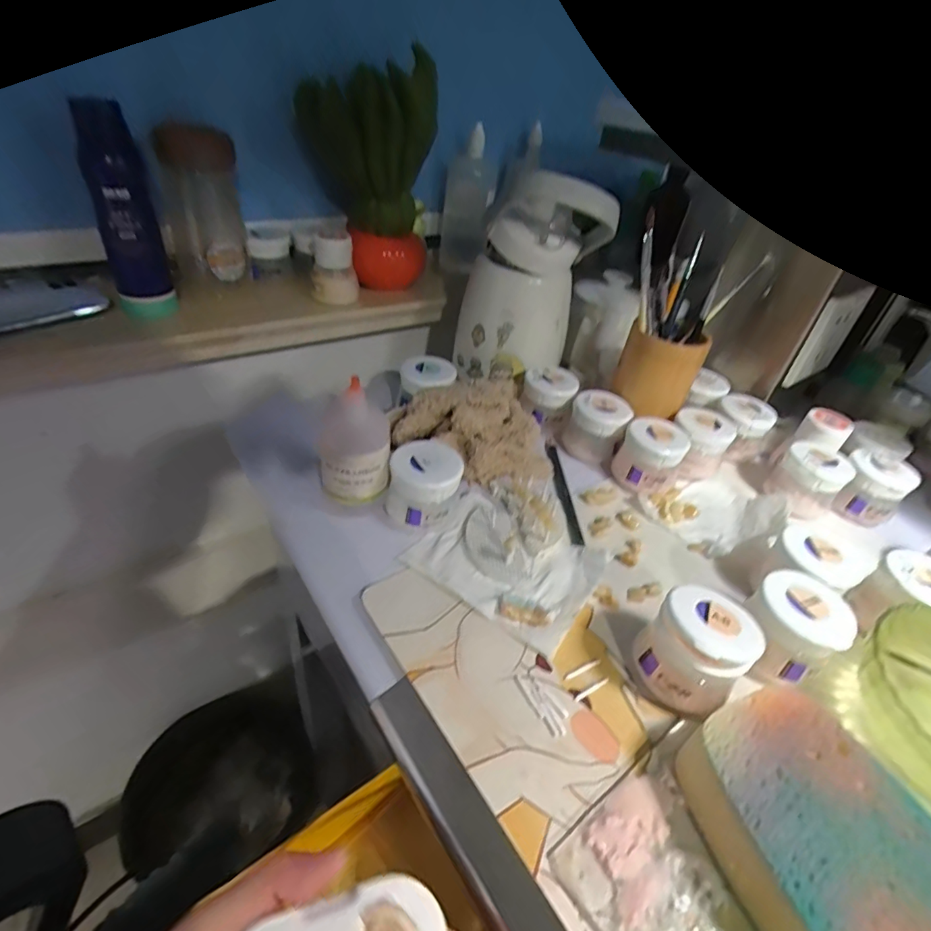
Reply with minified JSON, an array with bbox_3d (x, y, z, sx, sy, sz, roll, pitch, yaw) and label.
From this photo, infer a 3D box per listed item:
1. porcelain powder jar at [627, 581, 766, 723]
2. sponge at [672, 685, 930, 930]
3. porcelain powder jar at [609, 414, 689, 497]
[{"bbox_3d":[0.125,0.103,0.278,0.048,0.056,0.050,5,39,-4],"label":"porcelain powder jar"},{"bbox_3d":[0.159,0.170,0.211,0.089,0.033,0.133,-9,42,-20],"label":"sponge"},{"bbox_3d":[0.155,-0.008,0.424,0.049,0.045,0.046,4,43,-4],"label":"porcelain powder jar"}]

